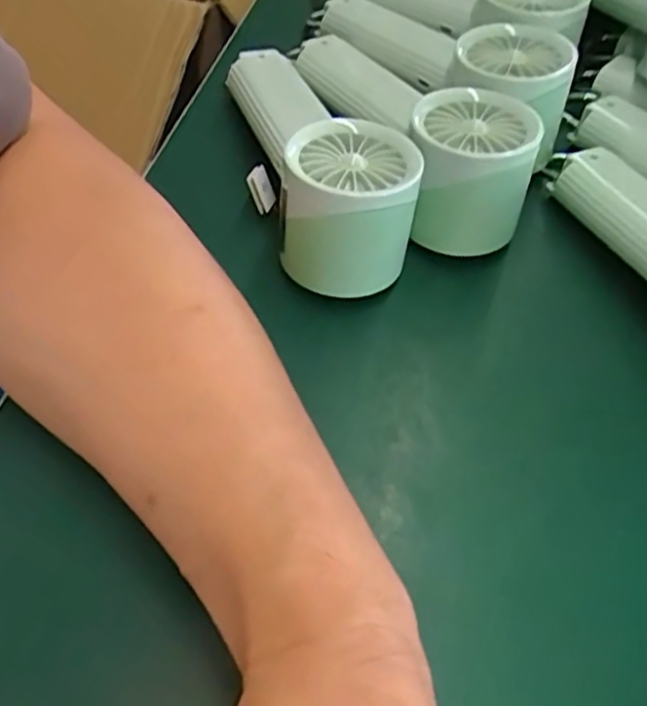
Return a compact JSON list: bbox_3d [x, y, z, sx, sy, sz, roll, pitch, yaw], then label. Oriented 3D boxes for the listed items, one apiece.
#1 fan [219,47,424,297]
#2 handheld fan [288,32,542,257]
[{"bbox_3d":[-0.005,-0.112,0.362,0.060,0.067,0.177,-11,57,-11],"label":"fan"},{"bbox_3d":[0.042,-0.134,0.374,0.064,0.059,0.187,-20,60,-17],"label":"handheld fan"}]

